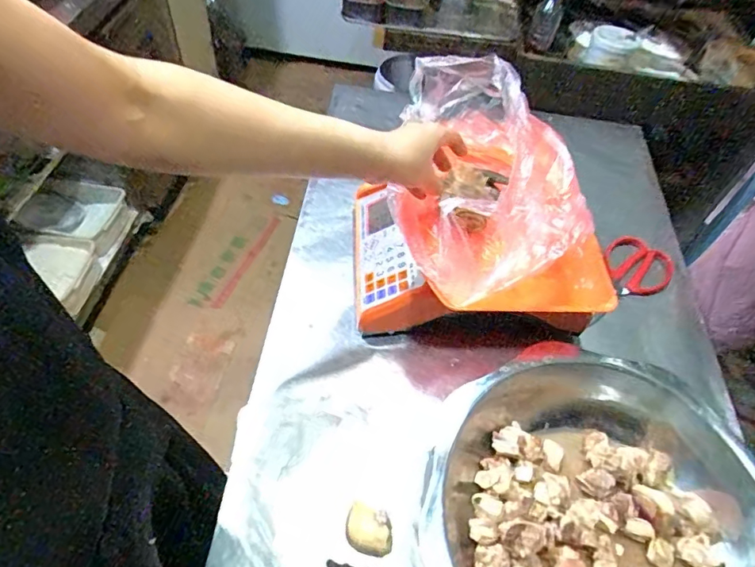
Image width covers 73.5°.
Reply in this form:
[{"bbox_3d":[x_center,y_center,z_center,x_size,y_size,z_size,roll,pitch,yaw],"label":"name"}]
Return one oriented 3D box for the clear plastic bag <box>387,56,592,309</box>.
[{"bbox_3d":[0.120,-0.129,0.571,0.184,0.165,0.264,-9,55,-12],"label":"clear plastic bag"}]

